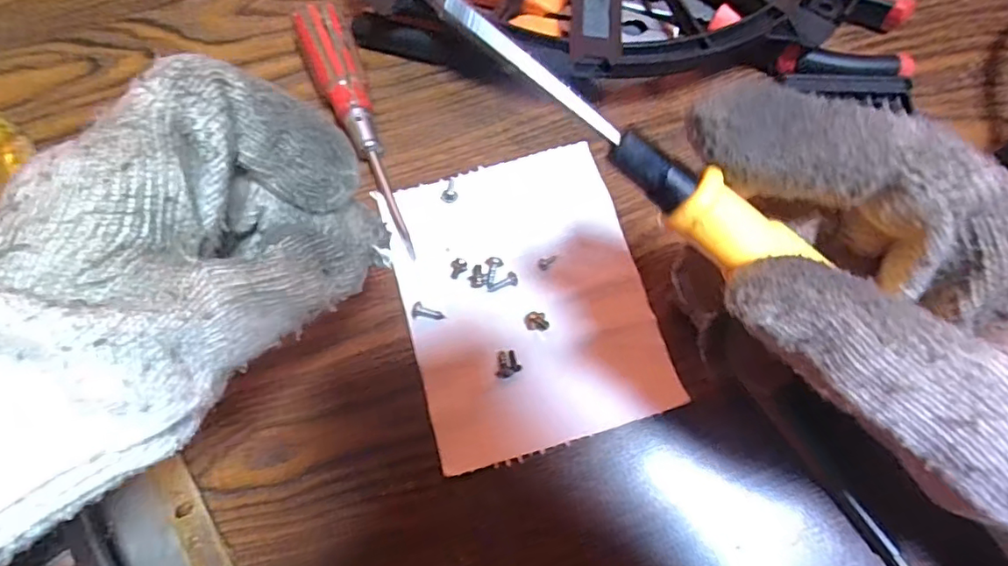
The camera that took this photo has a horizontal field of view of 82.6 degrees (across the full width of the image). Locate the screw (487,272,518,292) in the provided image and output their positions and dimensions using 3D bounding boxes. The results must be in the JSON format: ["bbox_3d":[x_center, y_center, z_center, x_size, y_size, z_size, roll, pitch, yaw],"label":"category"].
[{"bbox_3d":[-0.001,-0.001,0.257,0.014,0.004,0.006,-16,71,-7],"label":"screw"}]

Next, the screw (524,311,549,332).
[{"bbox_3d":[0.014,0.016,0.250,0.011,0.004,0.008,8,70,2],"label":"screw"}]

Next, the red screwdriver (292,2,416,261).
[{"bbox_3d":[-0.068,-0.075,0.271,0.023,0.025,0.129,-23,72,-9],"label":"red screwdriver"}]

